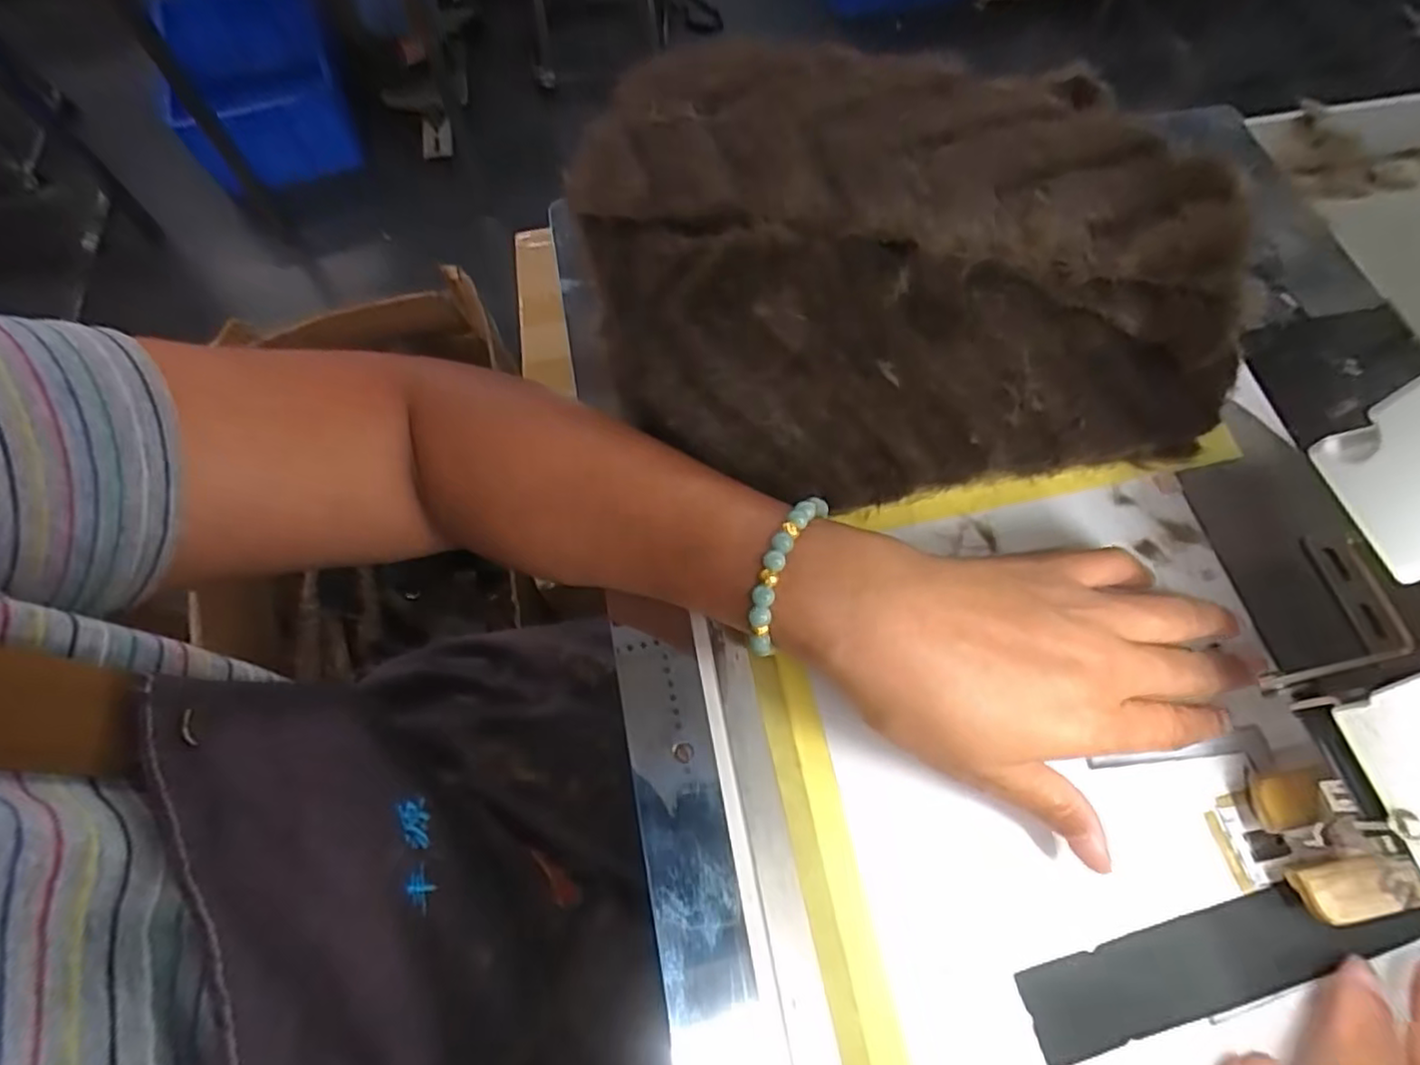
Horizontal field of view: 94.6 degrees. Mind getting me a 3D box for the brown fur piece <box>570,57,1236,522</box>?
[{"bbox_3d":[0.083,-0.112,0.301,0.257,0.112,0.186,-12,67,-5],"label":"brown fur piece"}]

